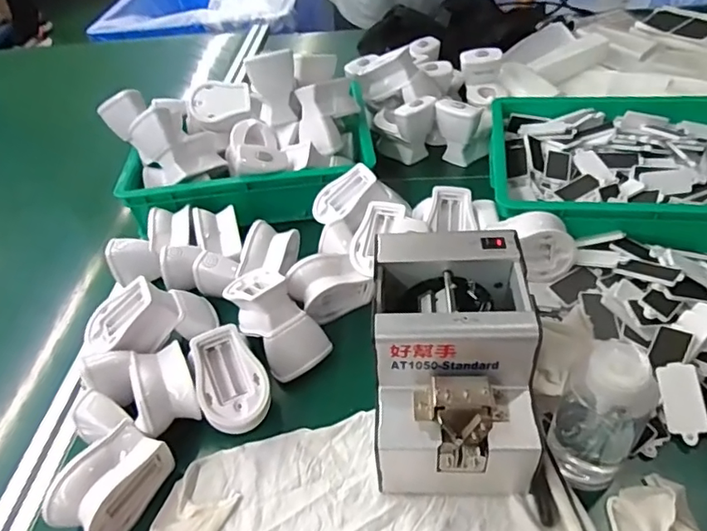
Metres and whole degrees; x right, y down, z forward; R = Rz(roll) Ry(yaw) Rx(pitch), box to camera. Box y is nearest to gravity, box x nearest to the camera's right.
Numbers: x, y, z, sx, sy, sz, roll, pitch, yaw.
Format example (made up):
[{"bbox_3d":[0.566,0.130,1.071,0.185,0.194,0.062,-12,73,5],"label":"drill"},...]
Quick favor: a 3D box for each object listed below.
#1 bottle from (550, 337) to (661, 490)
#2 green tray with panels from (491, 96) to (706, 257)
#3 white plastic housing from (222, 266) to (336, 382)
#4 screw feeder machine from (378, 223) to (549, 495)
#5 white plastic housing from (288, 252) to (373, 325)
[{"bbox_3d":[0.192,0.114,0.412,0.058,0.121,0.056,-4,44,4],"label":"bottle"},{"bbox_3d":[0.349,-0.128,0.680,0.334,0.056,0.278,1,44,9],"label":"green tray with panels"},{"bbox_3d":[-0.083,0.049,0.559,0.067,0.065,0.132,-33,70,-24],"label":"white plastic housing"},{"bbox_3d":[0.084,0.081,0.464,0.121,0.141,0.175,-1,45,6],"label":"screw feeder machine"},{"bbox_3d":[-0.030,0.024,0.593,0.079,0.051,0.058,-28,48,-20],"label":"white plastic housing"}]

